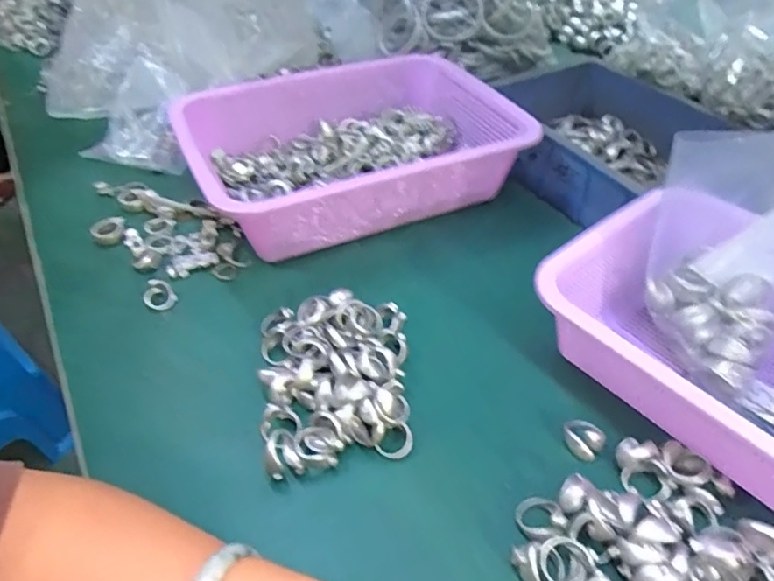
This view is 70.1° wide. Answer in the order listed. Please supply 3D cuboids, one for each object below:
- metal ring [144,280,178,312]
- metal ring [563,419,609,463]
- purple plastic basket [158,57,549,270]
[{"bbox_3d":[-0.181,0.003,0.439,0.023,0.013,0.023,0,44,0],"label":"metal ring"},{"bbox_3d":[0.123,0.093,0.348,0.018,0.018,0.026,-17,47,-17],"label":"metal ring"},{"bbox_3d":[-0.034,-0.144,0.556,0.304,0.090,0.245,-20,48,-20],"label":"purple plastic basket"}]

